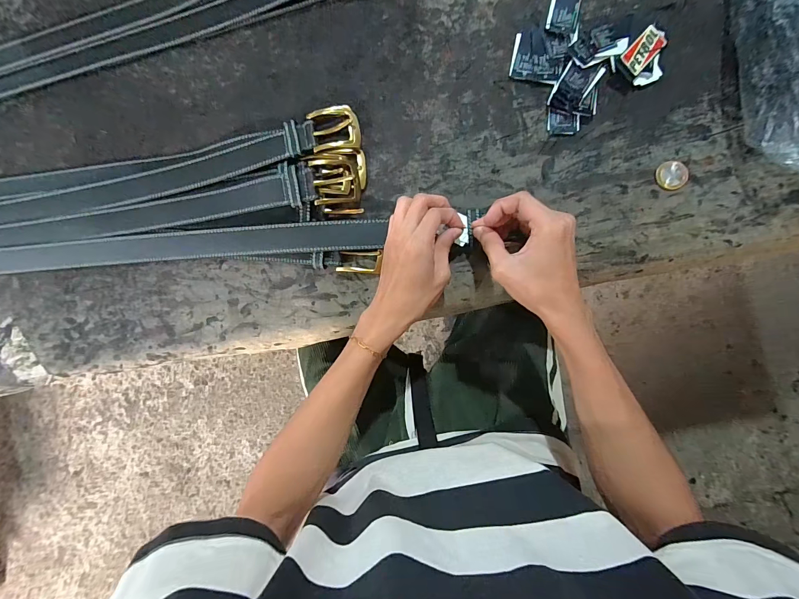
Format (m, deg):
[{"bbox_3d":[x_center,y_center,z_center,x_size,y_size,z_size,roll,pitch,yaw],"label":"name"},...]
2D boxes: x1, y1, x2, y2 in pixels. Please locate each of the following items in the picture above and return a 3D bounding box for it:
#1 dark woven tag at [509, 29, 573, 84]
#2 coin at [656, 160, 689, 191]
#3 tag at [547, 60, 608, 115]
[{"bbox_3d":[0.151,-0.261,0.375,0.058,0.004,0.052,17,91,13],"label":"dark woven tag"},{"bbox_3d":[0.279,-0.127,0.355,0.028,0.004,0.029,0,89,7],"label":"coin"},{"bbox_3d":[0.184,-0.224,0.364,0.034,0.010,0.058,33,93,6],"label":"tag"}]

